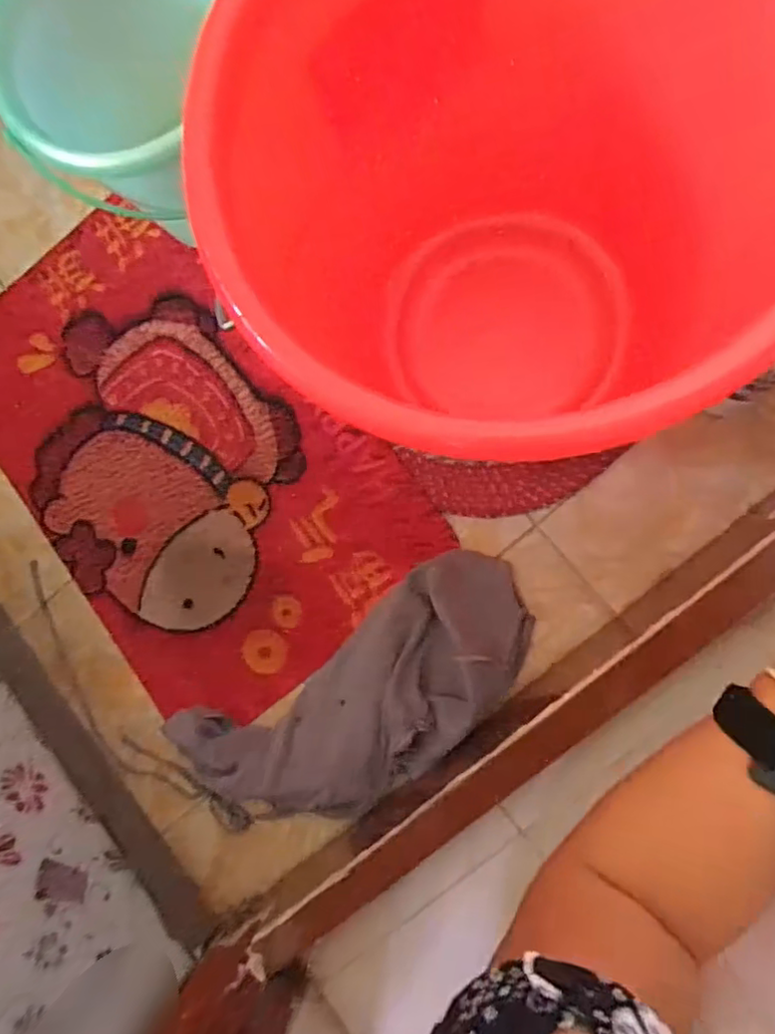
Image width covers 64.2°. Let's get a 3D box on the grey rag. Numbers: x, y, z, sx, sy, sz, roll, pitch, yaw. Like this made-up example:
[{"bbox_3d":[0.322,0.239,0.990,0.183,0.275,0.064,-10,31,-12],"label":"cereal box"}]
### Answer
[{"bbox_3d":[-0.025,0.192,0.629,0.382,0.036,0.169,-33,83,7],"label":"grey rag"}]

